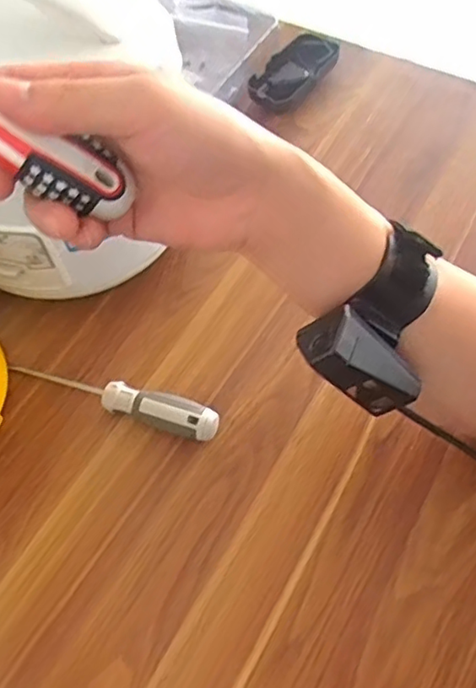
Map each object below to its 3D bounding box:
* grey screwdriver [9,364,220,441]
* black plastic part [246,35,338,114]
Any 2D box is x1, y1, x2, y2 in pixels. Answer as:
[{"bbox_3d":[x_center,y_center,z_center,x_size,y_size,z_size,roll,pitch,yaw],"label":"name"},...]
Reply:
[{"bbox_3d":[-0.096,0.039,0.433,0.169,0.025,0.025,16,63,10],"label":"grey screwdriver"},{"bbox_3d":[0.063,-0.292,0.617,0.060,0.025,0.129,29,66,16],"label":"black plastic part"}]

